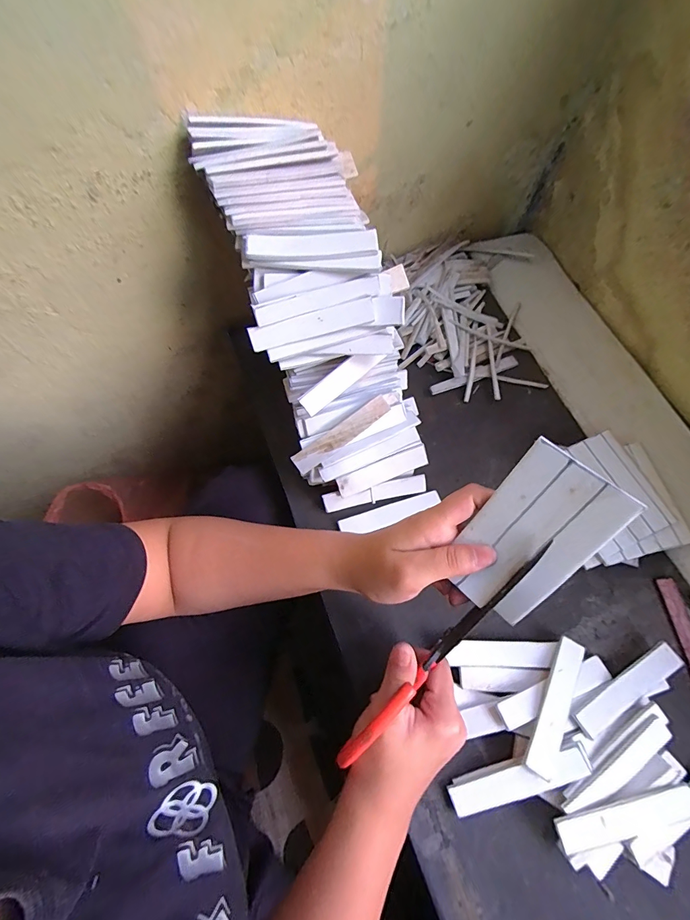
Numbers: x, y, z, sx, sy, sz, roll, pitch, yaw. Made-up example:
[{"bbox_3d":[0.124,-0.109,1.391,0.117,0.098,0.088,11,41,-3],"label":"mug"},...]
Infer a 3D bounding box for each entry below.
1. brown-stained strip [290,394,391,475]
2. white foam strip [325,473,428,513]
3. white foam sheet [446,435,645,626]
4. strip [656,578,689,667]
[{"bbox_3d":[-0.003,-0.024,0.365,0.105,0.004,0.020,-35,105,0],"label":"brown-stained strip"},{"bbox_3d":[0.031,0.035,0.391,0.106,0.021,0.005,-12,25,-4],"label":"white foam strip"},{"bbox_3d":[0.109,0.047,0.227,0.060,0.007,0.104,41,117,21],"label":"white foam sheet"},{"bbox_3d":[0.320,0.167,0.352,0.020,0.004,0.107,-6,68,-1],"label":"strip"}]

